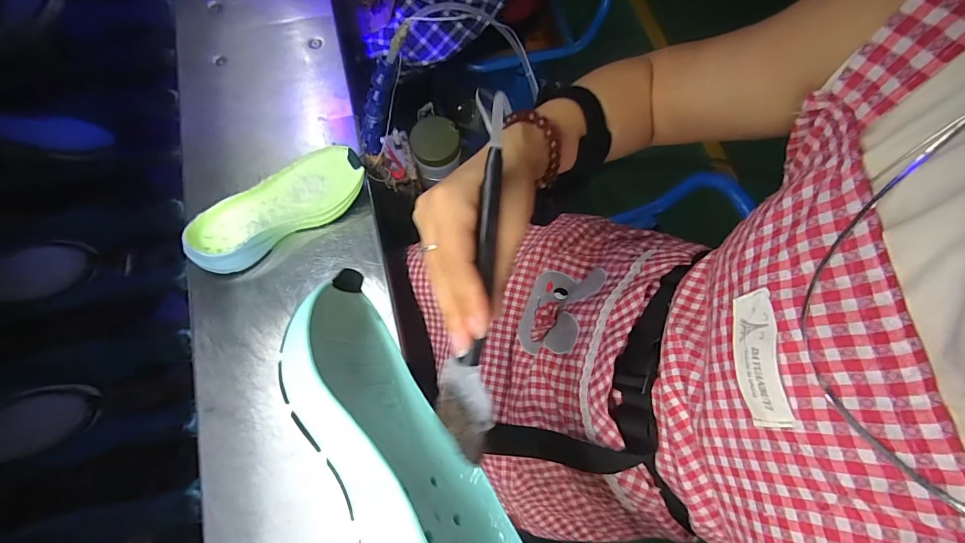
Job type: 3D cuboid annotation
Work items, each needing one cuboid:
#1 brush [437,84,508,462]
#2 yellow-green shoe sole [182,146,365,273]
[{"bbox_3d":[-0.002,0.003,0.233,0.032,0.024,0.197,7,95,4],"label":"brush"},{"bbox_3d":[-0.255,-0.081,0.528,0.224,0.050,0.092,-32,76,-12],"label":"yellow-green shoe sole"}]

